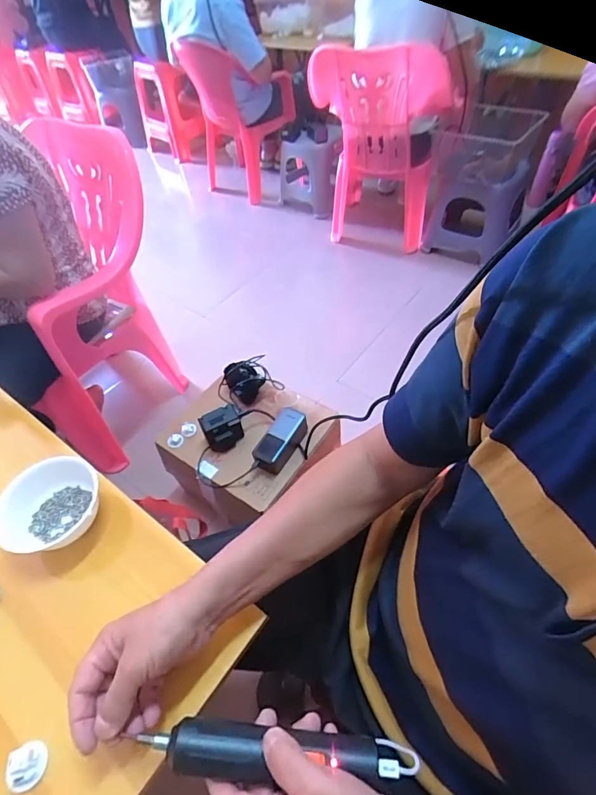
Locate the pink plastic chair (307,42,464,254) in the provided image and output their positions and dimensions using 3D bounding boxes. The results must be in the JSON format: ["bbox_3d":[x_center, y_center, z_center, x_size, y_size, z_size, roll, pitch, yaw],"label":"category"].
[{"bbox_3d":[0.316,-0.929,1.538,0.427,0.611,0.434,6,51,11],"label":"pink plastic chair"}]

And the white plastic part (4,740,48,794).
[{"bbox_3d":[-0.234,0.317,0.362,0.030,0.011,0.034,2,50,8],"label":"white plastic part"}]

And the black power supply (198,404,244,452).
[{"bbox_3d":[-0.156,0.066,0.873,0.078,0.071,0.054,-25,52,-15],"label":"black power supply"}]

